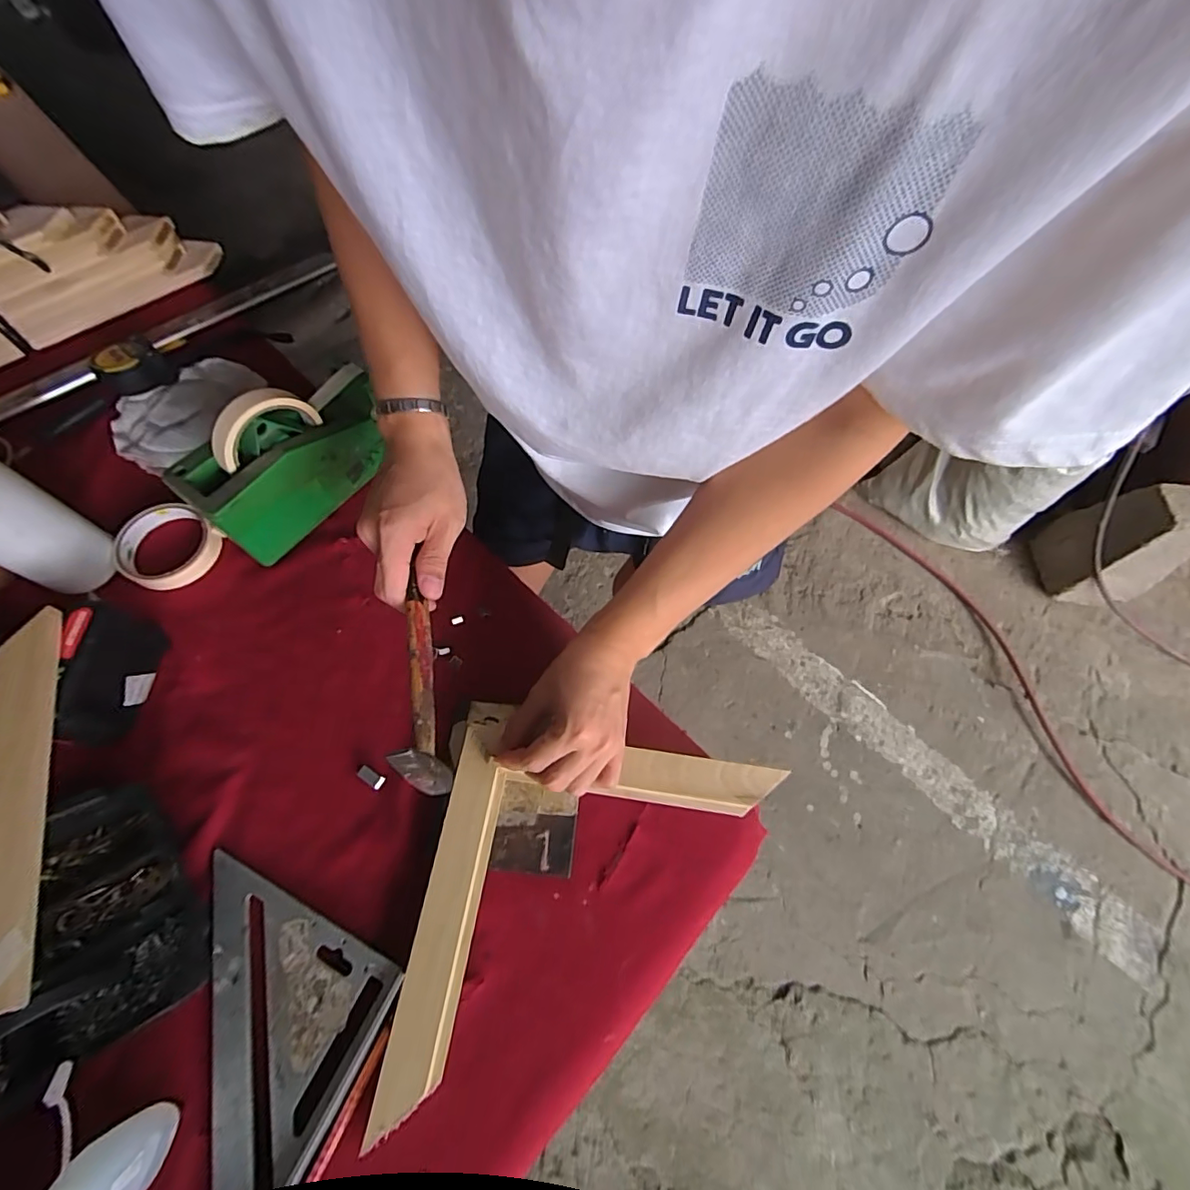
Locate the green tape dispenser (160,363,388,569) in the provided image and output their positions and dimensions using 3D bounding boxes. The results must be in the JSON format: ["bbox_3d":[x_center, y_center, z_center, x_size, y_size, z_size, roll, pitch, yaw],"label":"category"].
[{"bbox_3d":[-0.287,-0.138,0.501,0.073,0.114,0.196,37,68,14],"label":"green tape dispenser"}]

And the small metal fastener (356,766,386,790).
[{"bbox_3d":[-0.187,0.151,0.437,0.023,0.007,0.012,30,69,11],"label":"small metal fastener"}]

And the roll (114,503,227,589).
[{"bbox_3d":[-0.419,-0.048,0.516,0.088,0.023,0.085,1,64,-2],"label":"roll"}]

